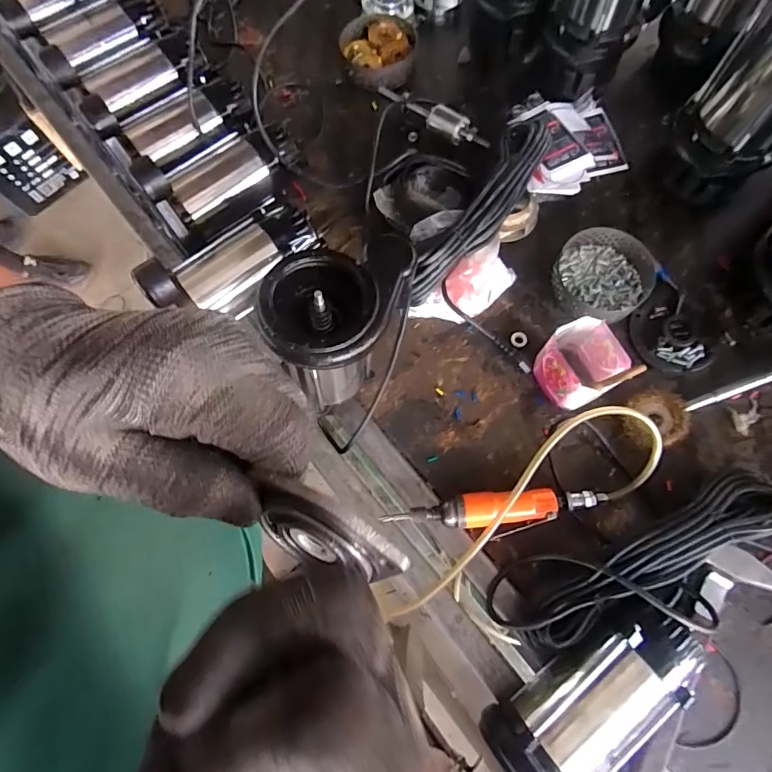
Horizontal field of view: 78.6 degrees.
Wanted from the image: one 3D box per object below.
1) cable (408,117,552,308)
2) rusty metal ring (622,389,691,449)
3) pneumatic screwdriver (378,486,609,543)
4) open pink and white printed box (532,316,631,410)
[{"bbox_3d":[0.131,-0.254,0.666,0.084,0.044,0.335,29,77,11],"label":"cable"},{"bbox_3d":[0.354,0.043,0.622,0.074,0.024,0.073,-6,85,14],"label":"rusty metal ring"},{"bbox_3d":[0.135,0.163,0.596,0.269,0.033,0.054,-4,73,0],"label":"pneumatic screwdriver"},{"bbox_3d":[0.251,-0.026,0.625,0.086,0.092,0.091,-29,75,-7],"label":"open pink and white printed box"}]

